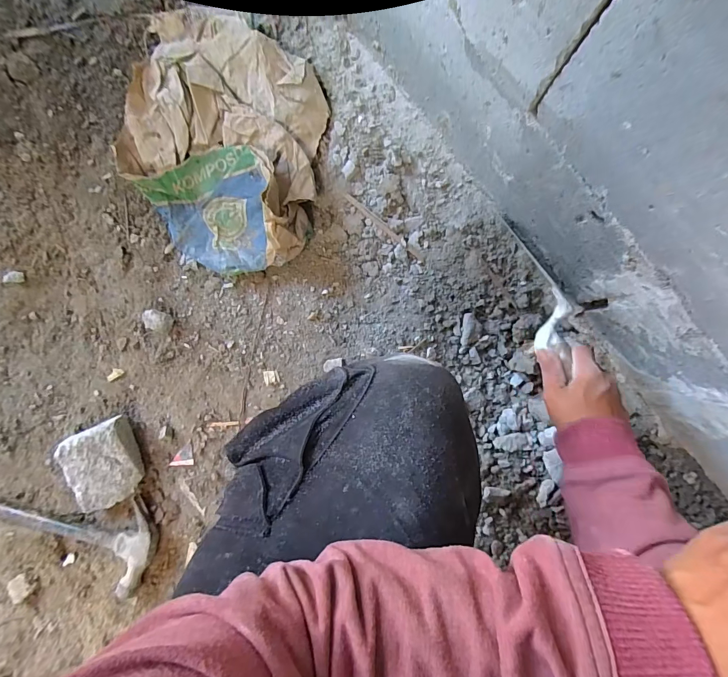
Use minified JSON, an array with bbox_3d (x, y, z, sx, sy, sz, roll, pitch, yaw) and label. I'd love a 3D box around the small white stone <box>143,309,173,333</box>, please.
[{"bbox_3d":[-0.301,-0.025,0.543,0.042,0.014,0.029,15,90,2],"label":"small white stone"}]

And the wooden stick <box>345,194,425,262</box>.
[{"bbox_3d":[0.028,-0.157,0.527,0.143,0.009,0.011,41,91,1],"label":"wooden stick"}]

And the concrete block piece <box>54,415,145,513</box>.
[{"bbox_3d":[-0.379,0.185,0.545,0.104,0.047,0.113,-25,89,1],"label":"concrete block piece"}]

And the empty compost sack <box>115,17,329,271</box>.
[{"bbox_3d":[-0.194,-0.276,0.499,0.275,0.086,0.349,11,90,2],"label":"empty compost sack"}]

